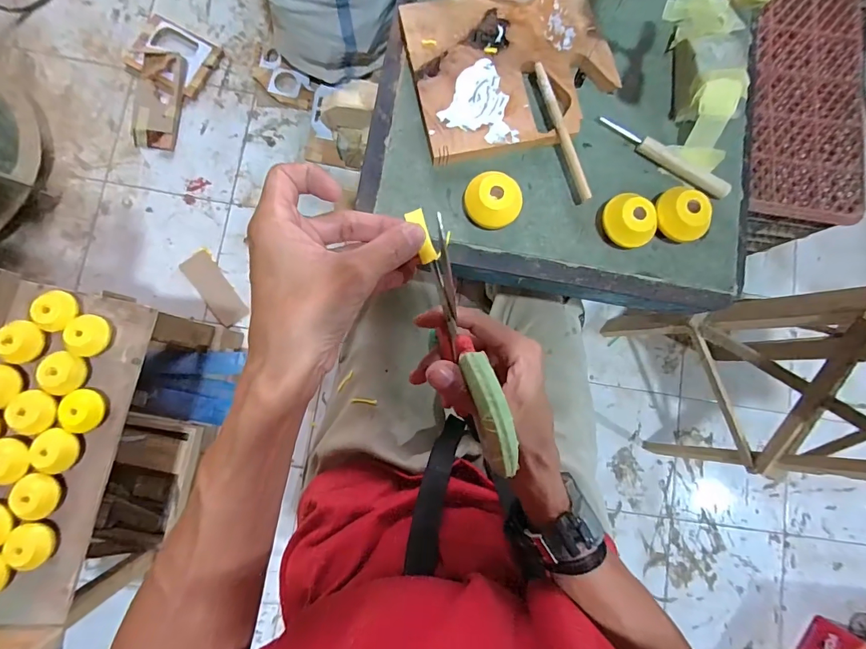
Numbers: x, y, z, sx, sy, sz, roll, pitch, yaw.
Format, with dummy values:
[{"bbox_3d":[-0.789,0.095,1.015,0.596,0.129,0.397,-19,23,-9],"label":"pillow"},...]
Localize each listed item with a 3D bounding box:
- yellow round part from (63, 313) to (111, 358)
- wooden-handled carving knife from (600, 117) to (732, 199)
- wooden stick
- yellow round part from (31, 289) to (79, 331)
[{"bbox_3d":[-0.406,0.013,0.499,0.040,0.029,0.050,3,83,-4],"label":"yellow round part"},{"bbox_3d":[0.214,-0.154,0.388,0.131,0.014,0.016,32,81,-1],"label":"wooden-handled carving knife"},{"bbox_3d":[0.115,-0.171,0.376,0.008,0.014,0.131,-16,85,-8],"label":"wooden stick"},{"bbox_3d":[-0.441,-0.015,0.497,0.038,0.031,0.047,8,83,-4],"label":"yellow round part"}]

